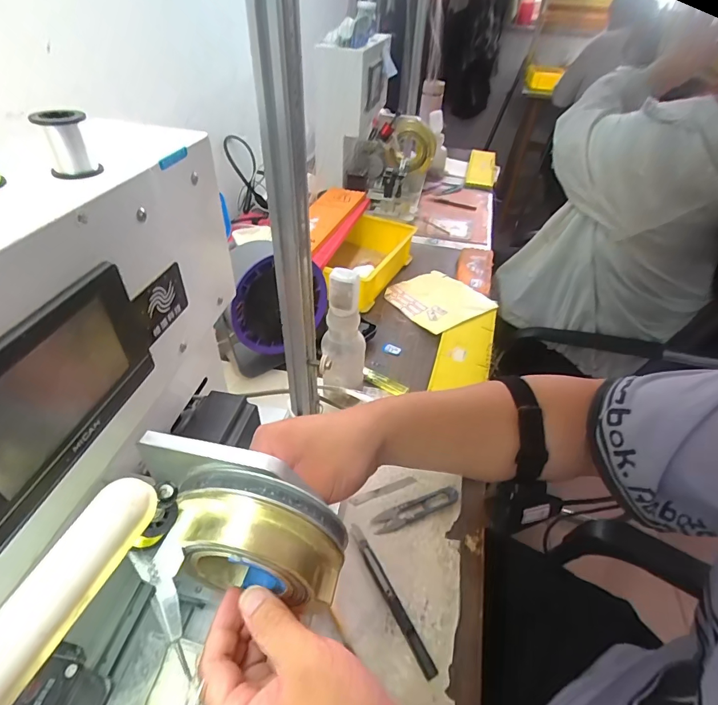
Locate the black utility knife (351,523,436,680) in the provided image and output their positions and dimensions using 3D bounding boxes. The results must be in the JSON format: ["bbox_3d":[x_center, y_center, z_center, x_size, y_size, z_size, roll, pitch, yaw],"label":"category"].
[{"bbox_3d":[0.028,0.227,0.389,0.013,0.009,0.143,-18,46,-22],"label":"black utility knife"}]

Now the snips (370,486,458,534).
[{"bbox_3d":[0.063,0.173,0.455,0.101,0.010,0.022,-14,45,-19],"label":"snips"}]

